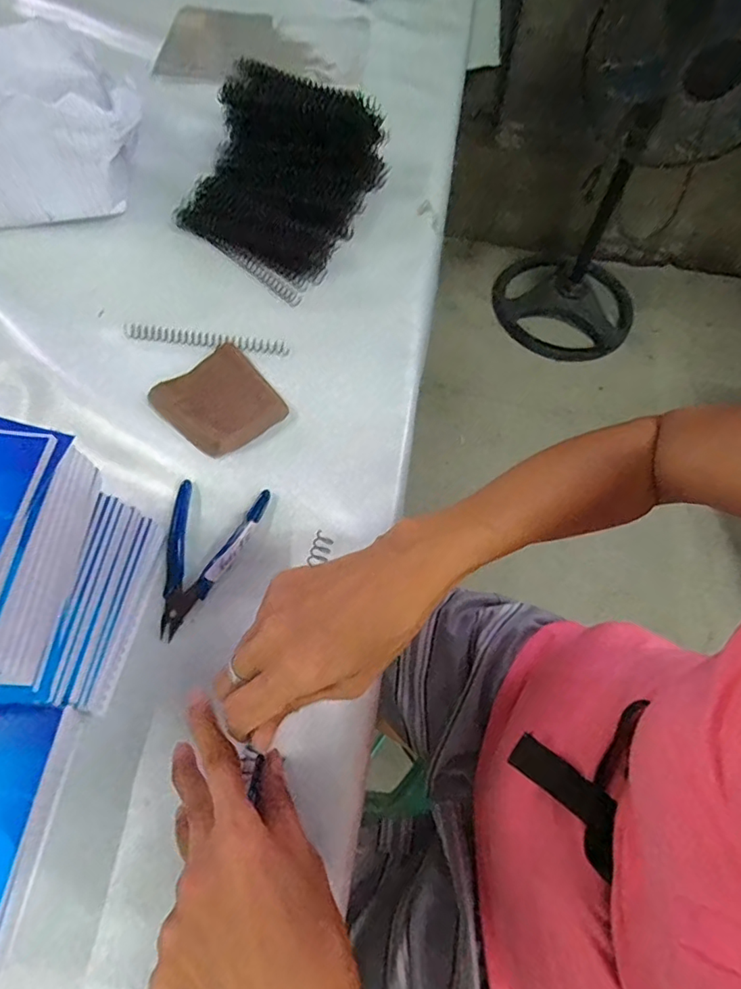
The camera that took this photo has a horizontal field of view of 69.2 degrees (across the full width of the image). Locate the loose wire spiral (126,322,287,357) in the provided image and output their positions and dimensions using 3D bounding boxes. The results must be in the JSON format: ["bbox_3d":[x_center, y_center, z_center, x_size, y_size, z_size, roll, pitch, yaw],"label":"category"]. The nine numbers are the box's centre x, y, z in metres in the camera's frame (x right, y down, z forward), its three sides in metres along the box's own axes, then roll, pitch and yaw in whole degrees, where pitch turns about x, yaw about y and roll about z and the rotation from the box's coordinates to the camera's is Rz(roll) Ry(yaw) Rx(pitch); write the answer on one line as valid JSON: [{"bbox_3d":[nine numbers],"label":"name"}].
[{"bbox_3d":[-0.151,-0.142,0.492,0.148,0.008,0.016,6,64,2],"label":"loose wire spiral"}]

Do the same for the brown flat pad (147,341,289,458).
[{"bbox_3d":[-0.122,-0.079,0.452,0.091,0.021,0.089,41,70,17],"label":"brown flat pad"}]

